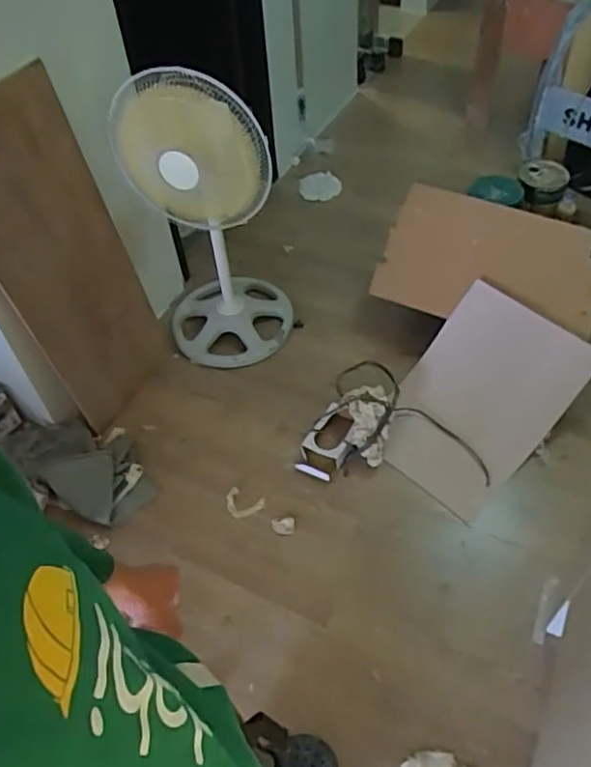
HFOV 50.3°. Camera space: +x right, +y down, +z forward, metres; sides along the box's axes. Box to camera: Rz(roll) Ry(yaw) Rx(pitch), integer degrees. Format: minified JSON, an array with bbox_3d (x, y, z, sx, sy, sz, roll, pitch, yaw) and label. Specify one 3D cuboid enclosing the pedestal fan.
[{"bbox_3d":[-0.242,-0.454,1.793,0.394,0.867,0.317,-12,50,-4],"label":"pedestal fan"}]

